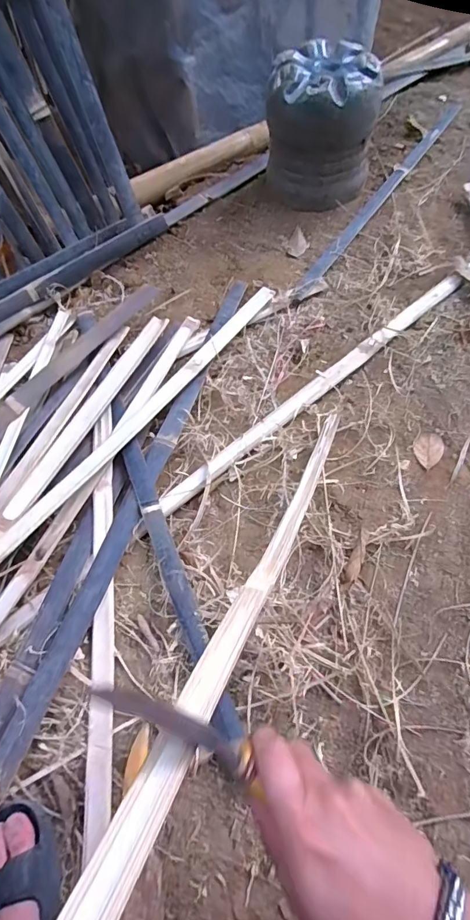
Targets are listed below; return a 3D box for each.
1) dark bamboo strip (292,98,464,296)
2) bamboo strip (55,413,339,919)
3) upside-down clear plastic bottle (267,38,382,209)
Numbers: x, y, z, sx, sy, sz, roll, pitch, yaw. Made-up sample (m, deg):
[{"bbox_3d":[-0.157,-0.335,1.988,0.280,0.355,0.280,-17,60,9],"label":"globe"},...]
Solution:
[{"bbox_3d":[0.370,-0.663,1.092,0.038,0.011,0.864,30,67,18],"label":"dark bamboo strip"},{"bbox_3d":[0.037,0.087,0.440,0.025,0.014,0.705,19,28,13],"label":"bamboo strip"},{"bbox_3d":[0.194,-0.739,1.020,0.234,0.253,0.194,5,61,5],"label":"upside-down clear plastic bottle"}]

